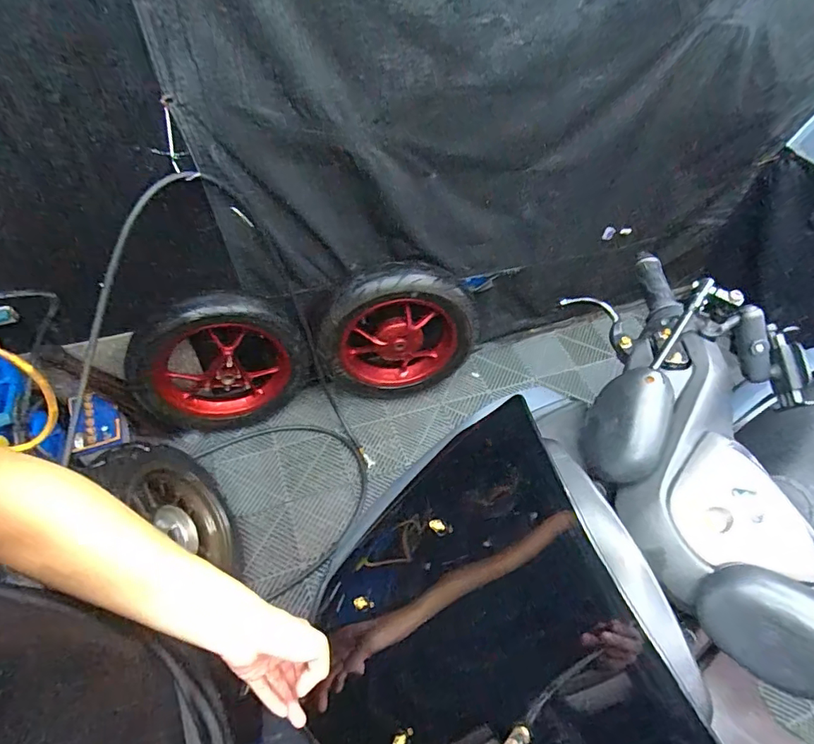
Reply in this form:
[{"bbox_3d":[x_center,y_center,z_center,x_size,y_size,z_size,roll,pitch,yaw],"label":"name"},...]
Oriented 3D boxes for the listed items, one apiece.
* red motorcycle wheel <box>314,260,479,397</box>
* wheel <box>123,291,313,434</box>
[{"bbox_3d":[-0.031,-0.121,1.552,0.507,0.472,0.143,-3,54,-7],"label":"red motorcycle wheel"},{"bbox_3d":[-0.567,-0.006,1.470,0.515,0.494,0.132,-13,56,-14],"label":"wheel"}]

